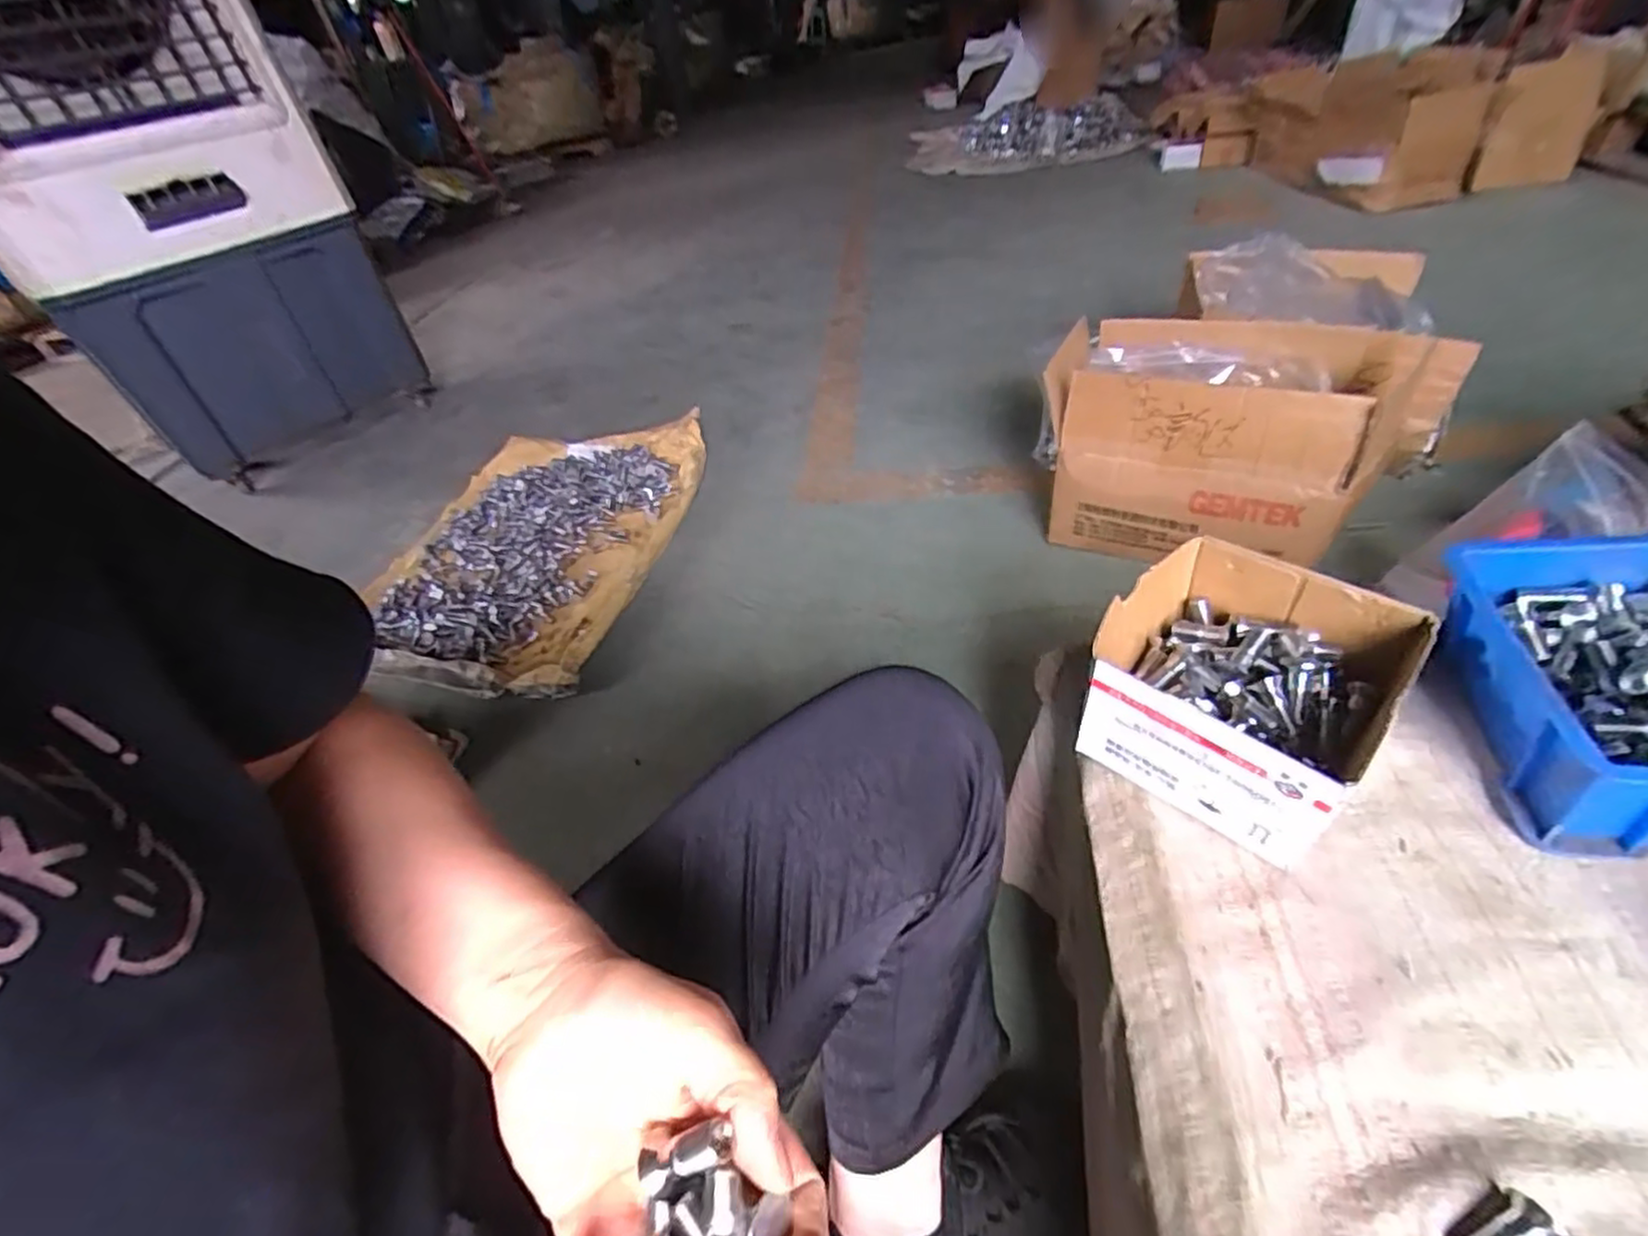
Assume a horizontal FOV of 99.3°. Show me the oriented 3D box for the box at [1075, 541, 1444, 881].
[{"bbox_3d":[0.244,0.042,0.419,0.147,0.088,0.142,-37,50,-28],"label":"box"}]

